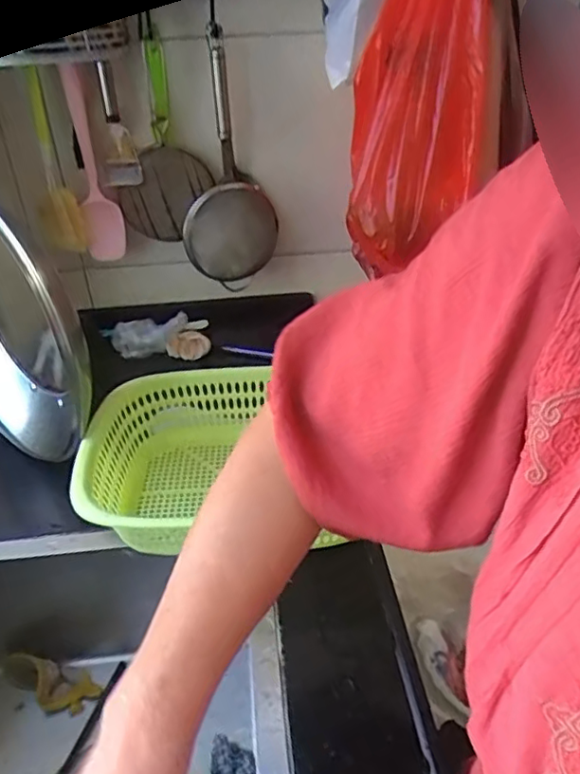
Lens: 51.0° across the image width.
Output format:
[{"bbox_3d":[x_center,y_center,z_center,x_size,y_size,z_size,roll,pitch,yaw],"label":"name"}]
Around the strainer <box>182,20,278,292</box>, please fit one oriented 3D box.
[{"bbox_3d":[-0.087,-0.290,0.826,0.127,0.325,0.053,-6,34,-6],"label":"strainer"}]

